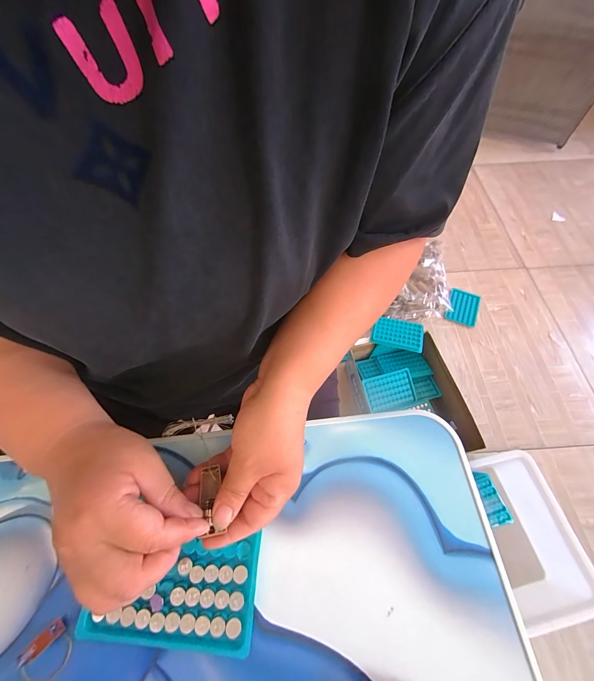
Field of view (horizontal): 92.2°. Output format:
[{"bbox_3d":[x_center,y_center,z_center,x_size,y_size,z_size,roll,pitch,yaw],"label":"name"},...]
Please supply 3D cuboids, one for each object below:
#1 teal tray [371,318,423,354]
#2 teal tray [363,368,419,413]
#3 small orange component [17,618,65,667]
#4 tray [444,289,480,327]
[{"bbox_3d":[0.271,-0.018,0.773,0.132,0.015,0.078,14,79,24],"label":"teal tray"},{"bbox_3d":[0.246,0.134,0.763,0.130,0.027,0.095,-13,64,-6],"label":"teal tray"},{"bbox_3d":[-0.187,0.221,0.210,0.010,0.027,0.005,33,117,15],"label":"small orange component"},{"bbox_3d":[0.552,-0.112,0.950,0.099,0.016,0.140,25,66,13],"label":"tray"}]

